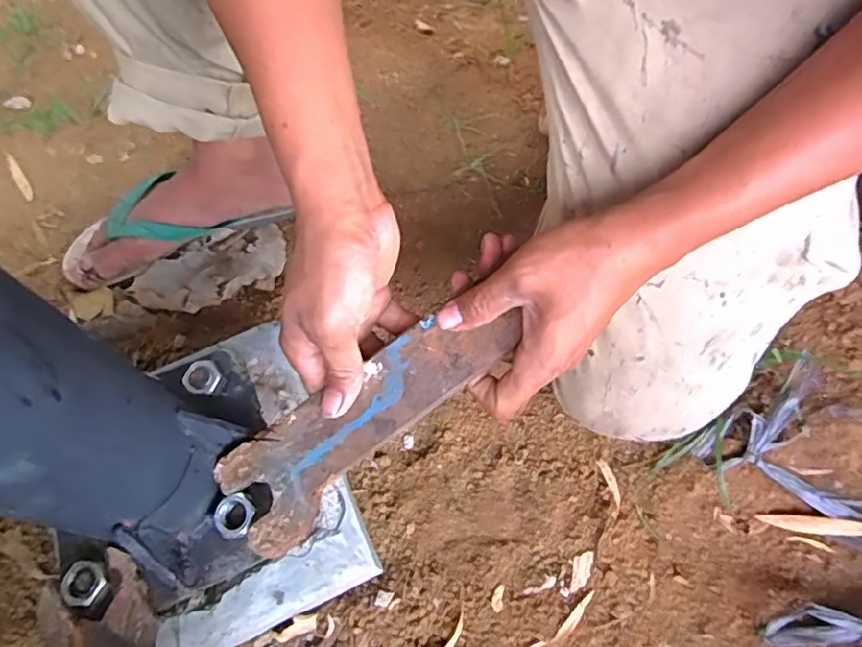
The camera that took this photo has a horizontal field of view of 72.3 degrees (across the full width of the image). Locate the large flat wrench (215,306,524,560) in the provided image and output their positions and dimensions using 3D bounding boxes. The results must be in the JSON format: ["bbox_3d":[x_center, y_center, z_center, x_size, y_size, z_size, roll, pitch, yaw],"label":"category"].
[{"bbox_3d":[-0.034,0.054,0.355,0.191,0.009,0.064,-36,63,-7],"label":"large flat wrench"}]

